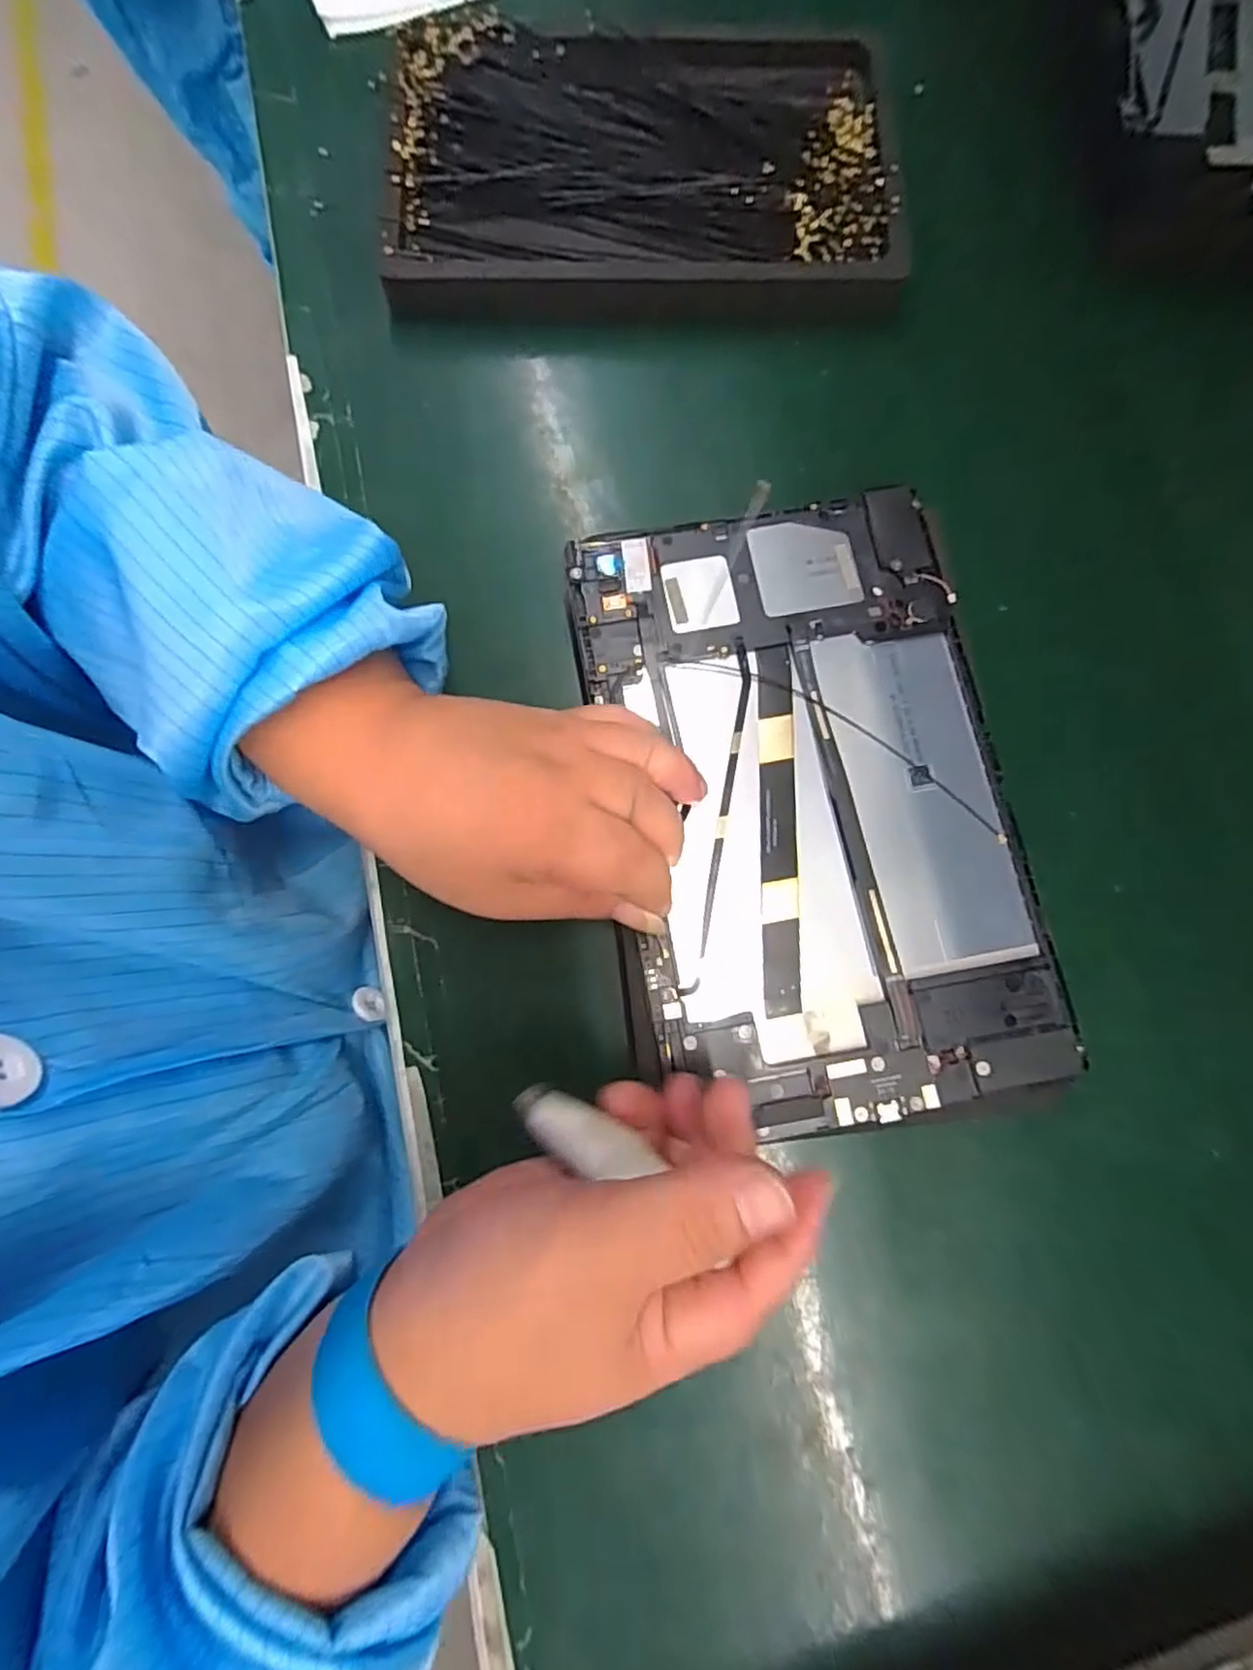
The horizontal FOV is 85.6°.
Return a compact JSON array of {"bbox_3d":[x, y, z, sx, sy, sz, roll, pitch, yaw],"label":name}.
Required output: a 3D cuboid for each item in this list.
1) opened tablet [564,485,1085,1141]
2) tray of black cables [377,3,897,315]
[{"bbox_3d":[0.070,-0.016,0.261,0.148,0.006,0.236,-10,80,-1],"label":"opened tablet"},{"bbox_3d":[0.006,-0.328,0.336,0.238,0.028,0.154,2,80,1],"label":"tray of black cables"}]

